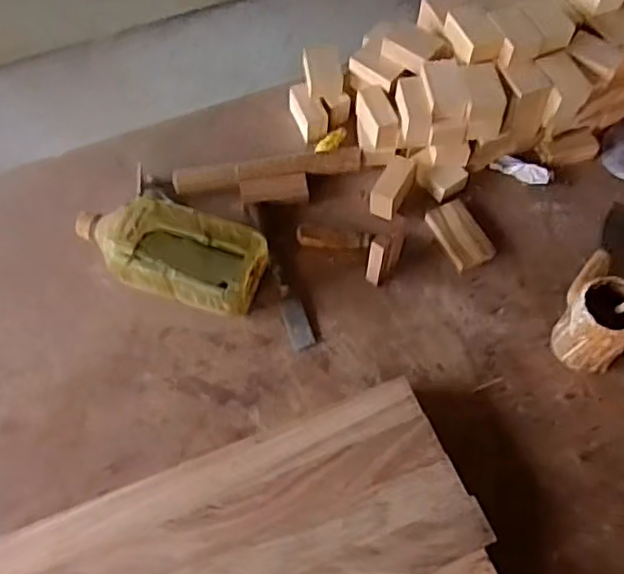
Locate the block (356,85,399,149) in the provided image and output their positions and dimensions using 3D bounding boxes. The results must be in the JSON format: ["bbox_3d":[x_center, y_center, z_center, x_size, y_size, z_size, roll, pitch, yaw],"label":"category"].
[{"bbox_3d":[0.079,-0.205,0.769,0.030,0.042,0.075,-17,64,-10],"label":"block"}]

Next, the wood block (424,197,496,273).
[{"bbox_3d":[0.172,-0.061,0.748,0.049,0.020,0.084,-24,65,-13],"label":"wood block"}]

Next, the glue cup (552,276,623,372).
[{"bbox_3d":[0.290,0.040,0.652,0.066,0.095,0.068,1,62,-1],"label":"glue cup"}]

